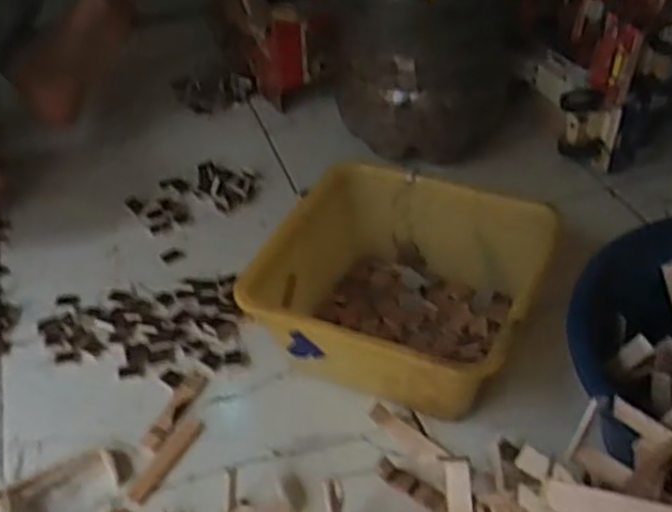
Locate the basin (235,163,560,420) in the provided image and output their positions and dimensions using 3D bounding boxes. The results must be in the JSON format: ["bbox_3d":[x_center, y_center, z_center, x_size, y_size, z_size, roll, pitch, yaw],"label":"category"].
[{"bbox_3d":[0.075,0.036,0.821,0.263,0.126,0.251,17,44,21],"label":"basin"}]

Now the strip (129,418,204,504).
[{"bbox_3d":[-0.165,0.198,0.755,0.020,0.004,0.101,19,45,23],"label":"strip"}]

